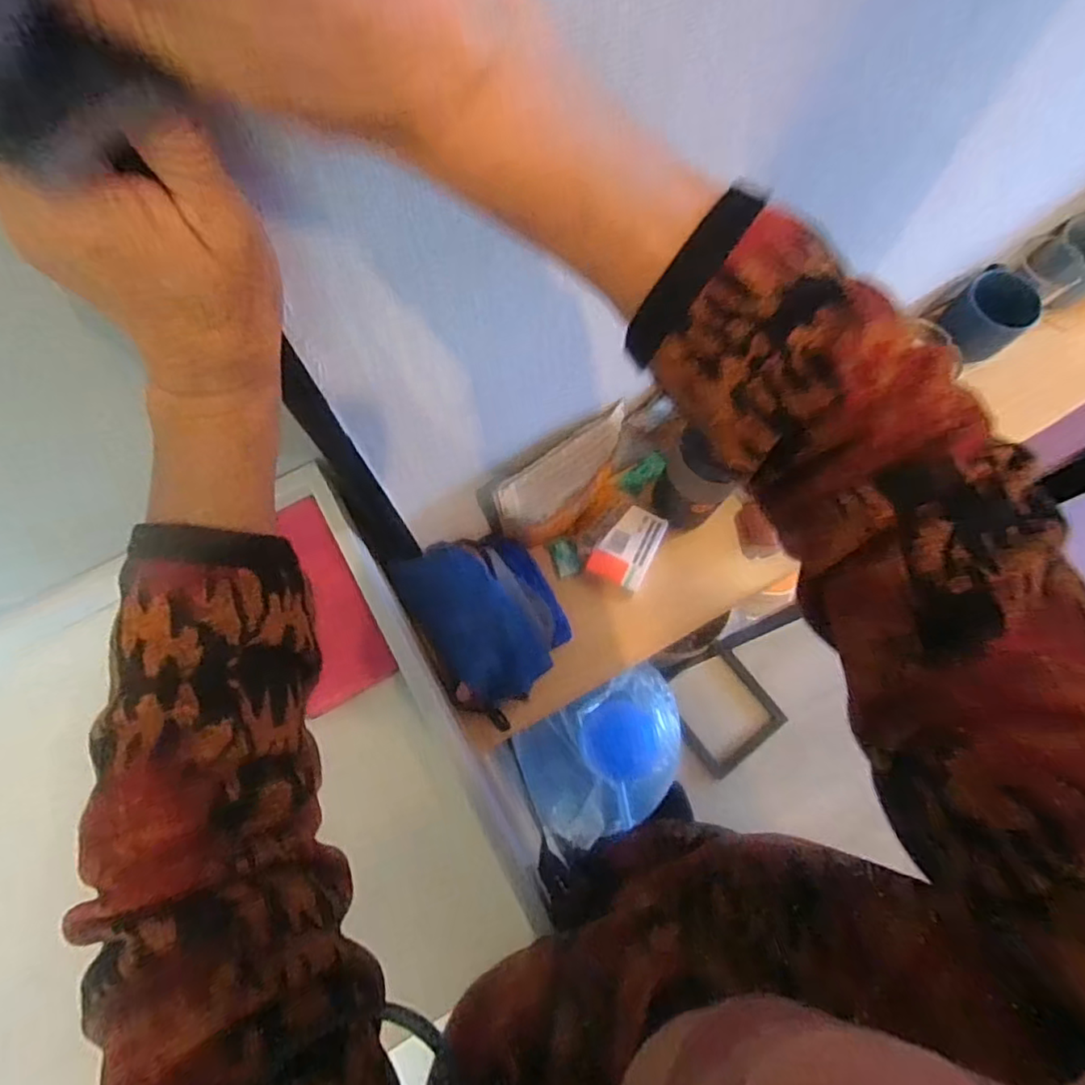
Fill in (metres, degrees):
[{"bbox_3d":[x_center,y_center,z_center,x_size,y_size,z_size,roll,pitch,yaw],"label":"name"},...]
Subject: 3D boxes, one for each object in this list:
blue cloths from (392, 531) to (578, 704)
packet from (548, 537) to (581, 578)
[{"bbox_3d":[-0.047,0.072,0.586,0.132,0.079,0.156,-29,75,-9],"label":"blue cloths"},{"bbox_3d":[0.024,0.015,0.644,0.026,0.006,0.042,-12,73,-4],"label":"packet"}]

